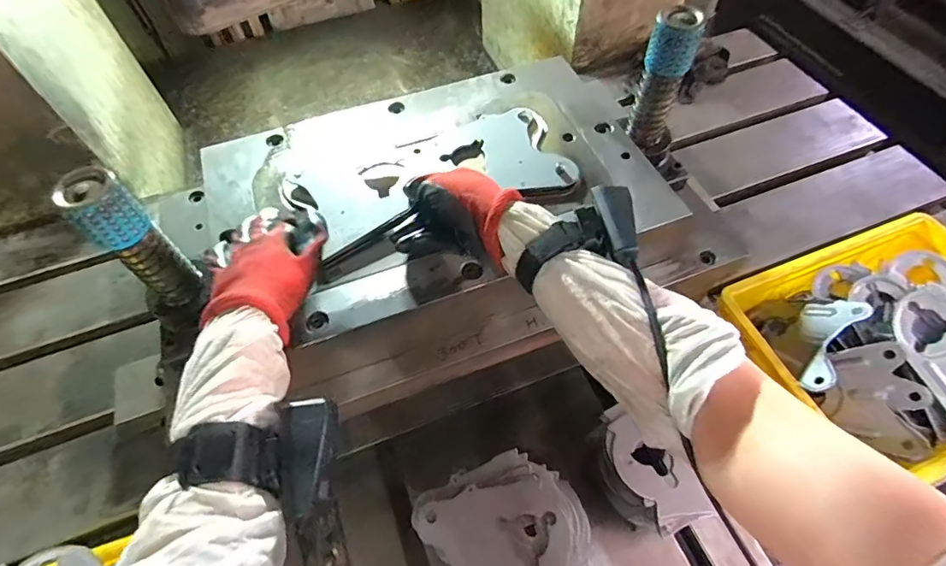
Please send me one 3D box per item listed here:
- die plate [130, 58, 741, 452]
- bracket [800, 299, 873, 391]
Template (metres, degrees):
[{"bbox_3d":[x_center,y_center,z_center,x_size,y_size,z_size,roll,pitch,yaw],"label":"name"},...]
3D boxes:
[{"bbox_3d":[-0.021,-0.085,0.557,0.483,0.114,0.336,-19,59,-9],"label":"die plate"},{"bbox_3d":[0.408,0.065,0.538,0.013,0.071,0.117,44,48,-18],"label":"bracket"}]

